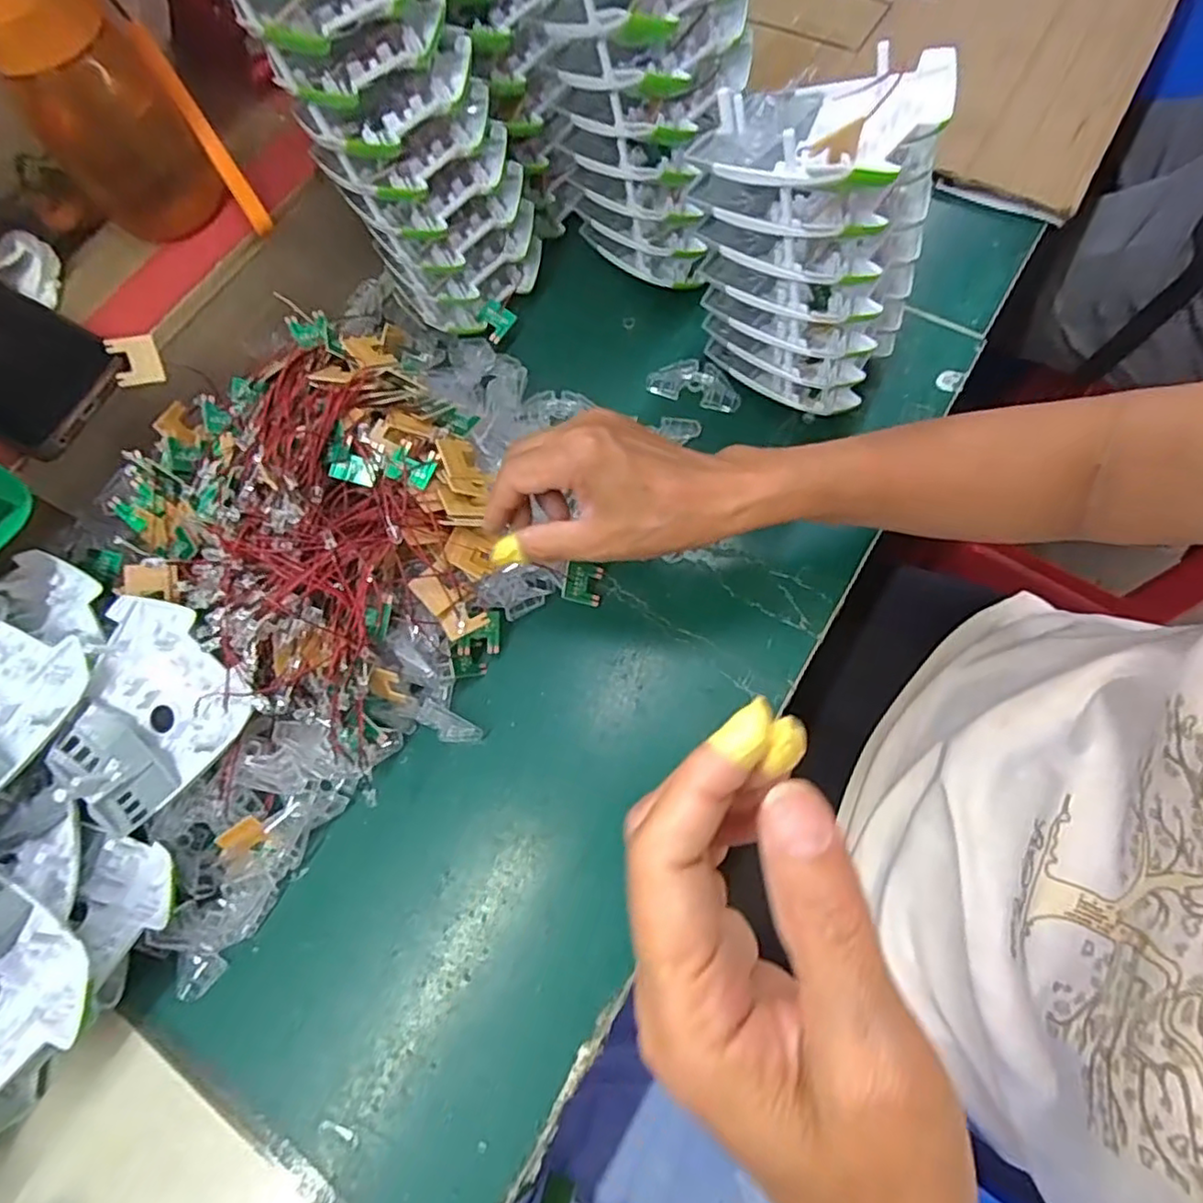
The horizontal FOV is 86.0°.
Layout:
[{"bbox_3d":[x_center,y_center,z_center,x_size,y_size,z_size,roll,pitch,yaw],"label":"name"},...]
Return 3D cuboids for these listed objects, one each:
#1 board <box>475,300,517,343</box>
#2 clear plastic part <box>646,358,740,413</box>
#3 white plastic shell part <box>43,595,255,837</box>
[{"bbox_3d":[-0.078,-0.205,0.470,0.025,0.004,0.024,35,94,-1],"label":"board"},{"bbox_3d":[0.067,-0.155,0.457,0.066,0.008,0.030,18,72,10],"label":"clear plastic part"},{"bbox_3d":[-0.253,0.060,0.354,0.103,0.029,0.097,-42,73,-11],"label":"white plastic shell part"}]

